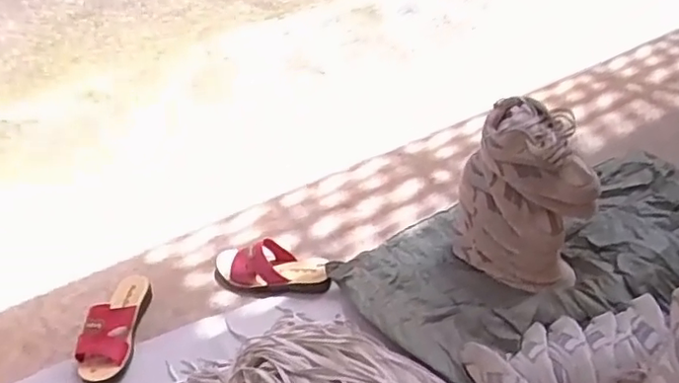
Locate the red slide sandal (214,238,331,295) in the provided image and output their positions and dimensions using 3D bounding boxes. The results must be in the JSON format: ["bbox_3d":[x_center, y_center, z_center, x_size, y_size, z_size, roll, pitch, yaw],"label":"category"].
[{"bbox_3d":[-0.130,0.144,1.163,0.226,0.069,0.083,1,38,5],"label":"red slide sandal"}]

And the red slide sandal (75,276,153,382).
[{"bbox_3d":[-0.401,0.225,1.082,0.088,0.079,0.225,-1,44,1],"label":"red slide sandal"}]

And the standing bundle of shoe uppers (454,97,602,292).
[{"bbox_3d":[0.341,0.017,1.100,0.217,0.320,0.156,33,54,31],"label":"standing bundle of shoe uppers"}]

